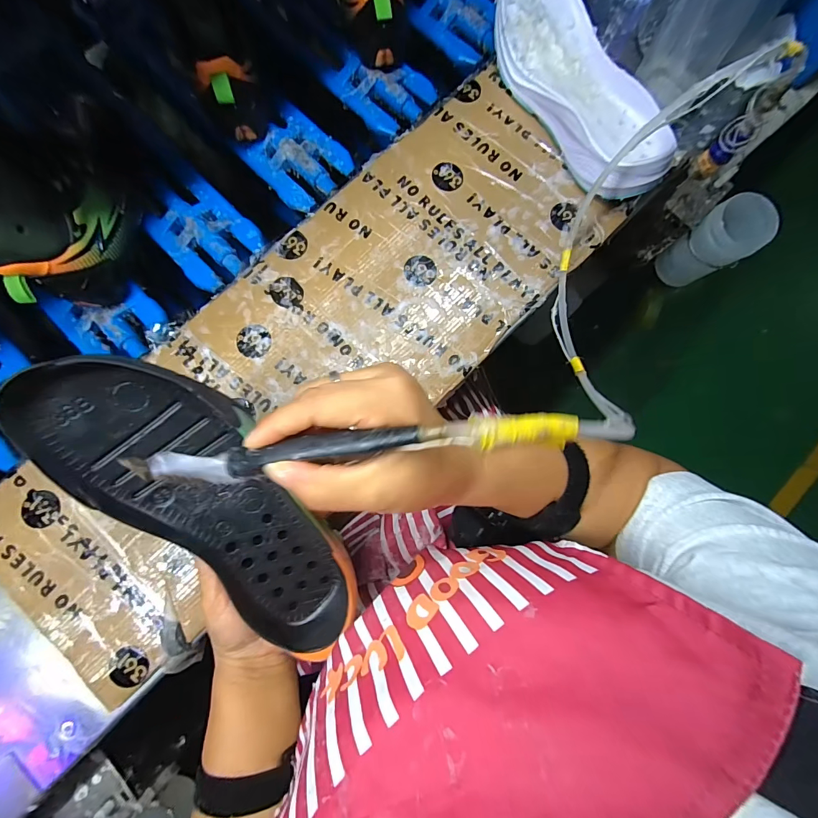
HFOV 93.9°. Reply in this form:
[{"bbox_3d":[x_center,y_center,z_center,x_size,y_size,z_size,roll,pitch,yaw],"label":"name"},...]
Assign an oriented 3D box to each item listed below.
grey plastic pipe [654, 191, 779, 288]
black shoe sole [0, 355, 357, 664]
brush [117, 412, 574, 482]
[{"bbox_3d":[0.417,-0.222,0.532,0.067,0.129,0.070,0,81,1],"label":"grey plastic pipe"},{"bbox_3d":[-0.124,0.068,0.260,0.097,0.033,0.252,-40,107,-6],"label":"black shoe sole"},{"bbox_3d":[-0.033,0.019,0.176,0.211,0.023,0.015,-7,82,11],"label":"brush"}]

